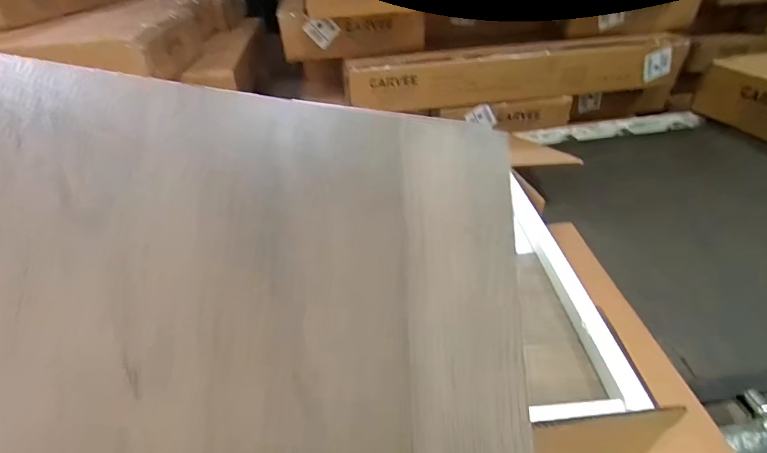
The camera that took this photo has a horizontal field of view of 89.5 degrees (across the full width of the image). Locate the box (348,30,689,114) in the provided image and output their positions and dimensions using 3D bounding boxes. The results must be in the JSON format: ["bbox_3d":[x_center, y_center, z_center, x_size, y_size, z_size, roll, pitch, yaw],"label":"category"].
[{"bbox_3d":[0.532,-0.603,1.554,1.320,0.247,0.126,-5,37,-3],"label":"box"}]

